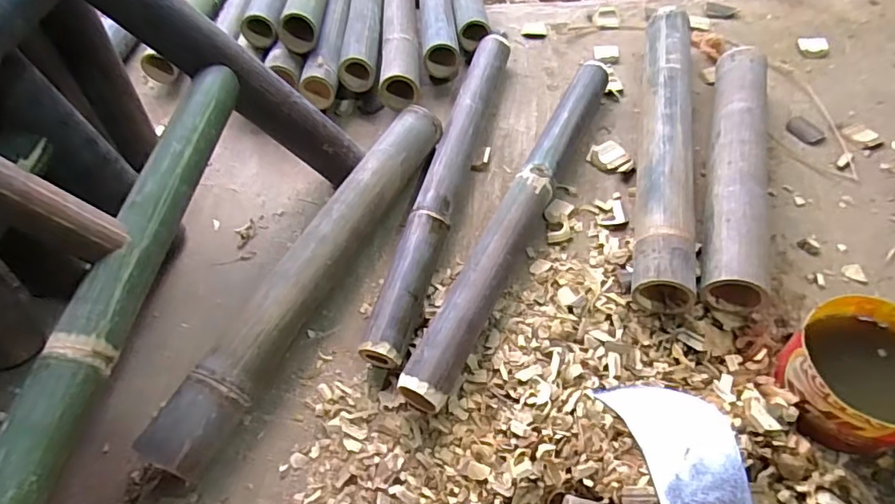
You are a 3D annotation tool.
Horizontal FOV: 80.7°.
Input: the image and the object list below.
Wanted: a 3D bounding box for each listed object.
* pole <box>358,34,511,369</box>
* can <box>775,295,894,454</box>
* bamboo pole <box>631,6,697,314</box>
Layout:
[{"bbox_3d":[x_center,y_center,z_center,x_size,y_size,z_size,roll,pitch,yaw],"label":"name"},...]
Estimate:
[{"bbox_3d":[0.001,-0.120,0.840,0.062,0.065,0.649,12,58,13],"label":"pole"},{"bbox_3d":[0.473,0.145,0.601,0.153,0.098,0.153,-2,57,3],"label":"can"},{"bbox_3d":[0.342,-0.179,0.836,0.075,0.085,0.591,9,58,10],"label":"bamboo pole"}]

